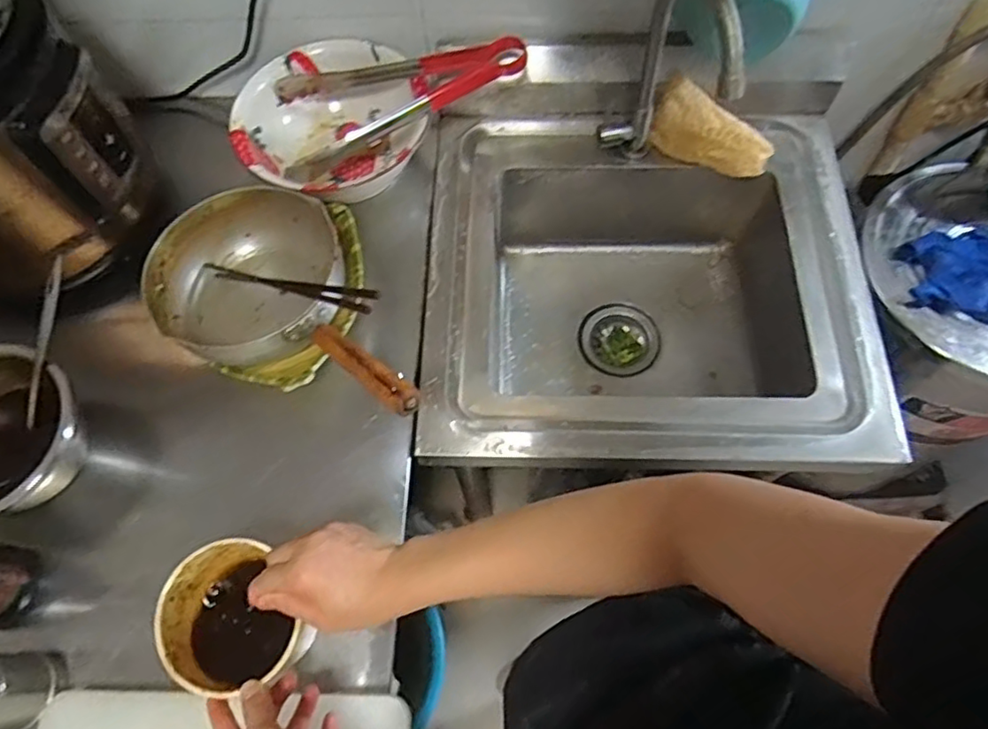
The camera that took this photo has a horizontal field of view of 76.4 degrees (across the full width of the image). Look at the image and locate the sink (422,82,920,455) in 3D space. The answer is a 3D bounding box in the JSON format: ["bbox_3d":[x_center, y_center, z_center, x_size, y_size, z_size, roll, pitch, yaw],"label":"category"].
[{"bbox_3d":[0.183,-0.078,0.821,0.509,0.209,0.464,1,66,3],"label":"sink"}]

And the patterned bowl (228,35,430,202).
[{"bbox_3d":[-0.189,-0.281,0.760,0.215,0.087,0.216,-1,66,2],"label":"patterned bowl"}]

